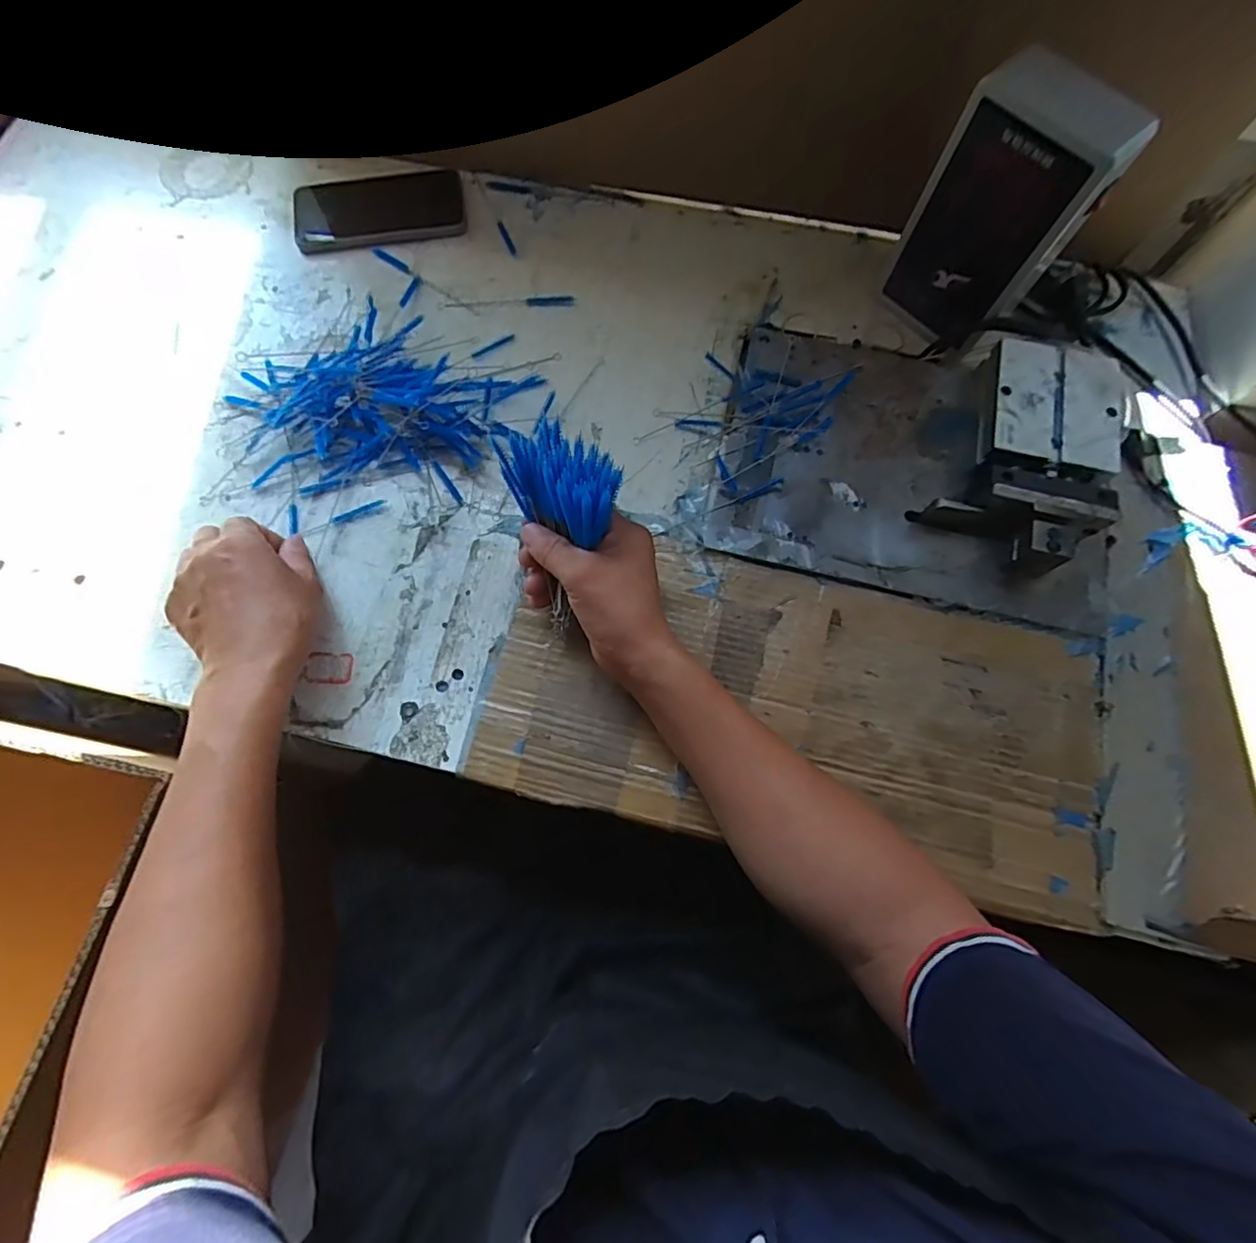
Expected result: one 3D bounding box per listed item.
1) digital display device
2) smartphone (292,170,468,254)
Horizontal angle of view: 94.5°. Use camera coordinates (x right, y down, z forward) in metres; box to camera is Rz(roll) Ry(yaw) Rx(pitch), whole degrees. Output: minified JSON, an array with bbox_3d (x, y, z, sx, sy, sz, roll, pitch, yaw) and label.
[{"bbox_3d":[0.287,-0.313,0.456,0.066,0.165,0.110,-35,76,-10],"label":"digital display device"},{"bbox_3d":[-0.244,-0.404,0.570,0.162,0.006,0.078,-8,73,-4],"label":"smartphone"}]

